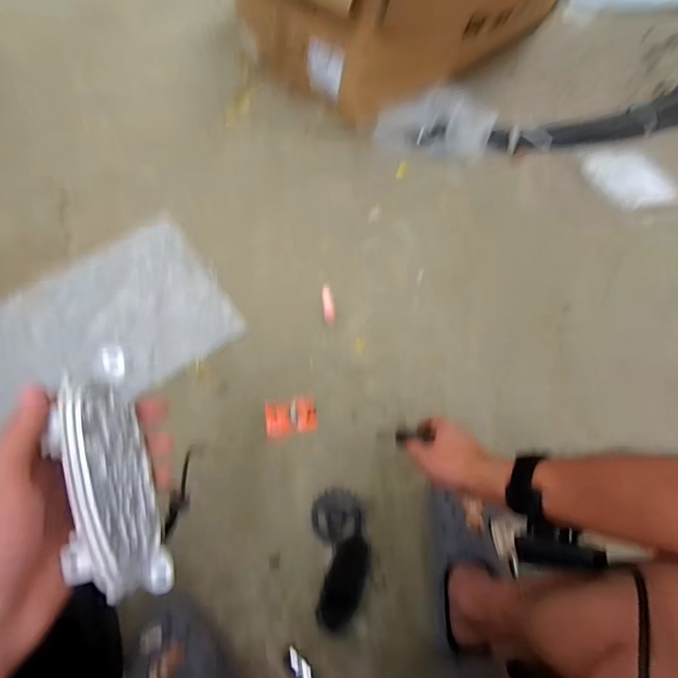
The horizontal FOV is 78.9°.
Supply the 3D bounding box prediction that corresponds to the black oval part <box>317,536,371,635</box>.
[{"bbox_3d":[0.009,0.364,0.615,0.056,0.014,0.127,18,68,10],"label":"black oval part"}]

